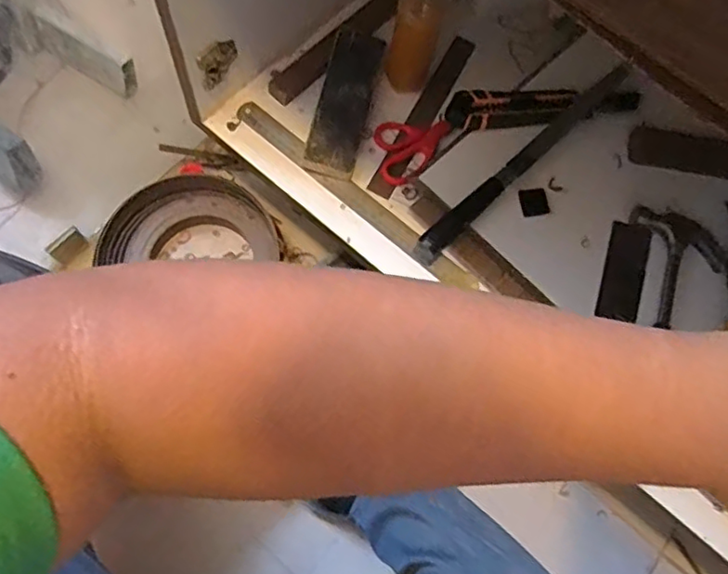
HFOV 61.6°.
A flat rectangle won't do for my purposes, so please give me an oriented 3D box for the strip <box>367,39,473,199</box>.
[{"bbox_3d":[0.072,-0.206,0.729,0.028,0.012,0.243,27,71,5],"label":"strip"}]

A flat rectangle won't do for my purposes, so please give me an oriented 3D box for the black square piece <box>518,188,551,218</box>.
[{"bbox_3d":[0.181,-0.090,0.651,0.031,0.004,0.030,-11,73,-8],"label":"black square piece"}]

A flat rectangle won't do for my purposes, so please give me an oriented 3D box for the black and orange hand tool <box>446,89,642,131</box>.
[{"bbox_3d":[0.201,-0.206,0.682,0.221,0.026,0.046,-5,72,-6],"label":"black and orange hand tool"}]

